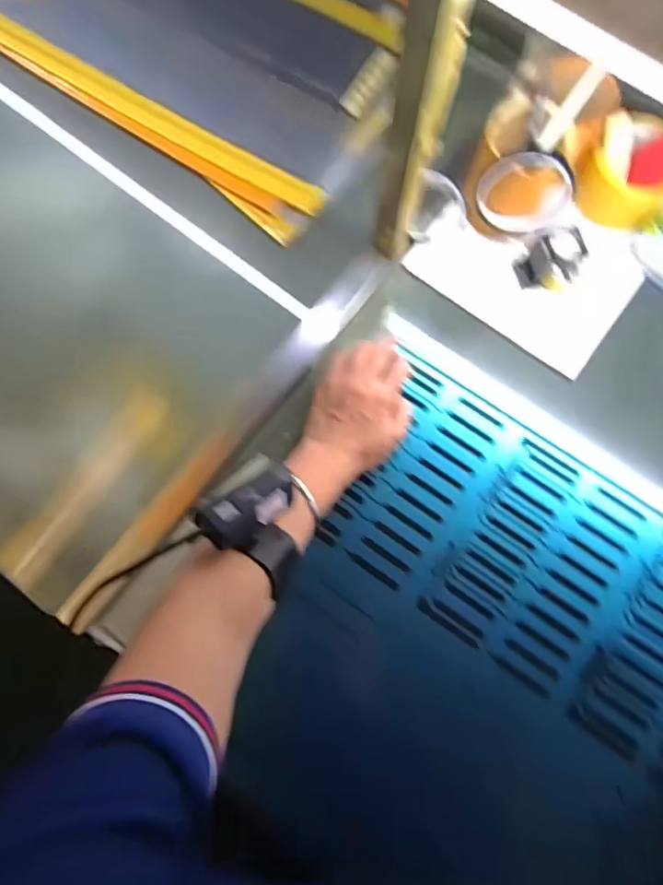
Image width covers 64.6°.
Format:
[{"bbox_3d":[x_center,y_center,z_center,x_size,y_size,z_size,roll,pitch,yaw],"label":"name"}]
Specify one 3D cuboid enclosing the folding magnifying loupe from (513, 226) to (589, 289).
[{"bbox_3d":[0.229,-0.190,0.544,0.058,0.051,0.040,-14,77,-5],"label":"folding magnifying loupe"}]

